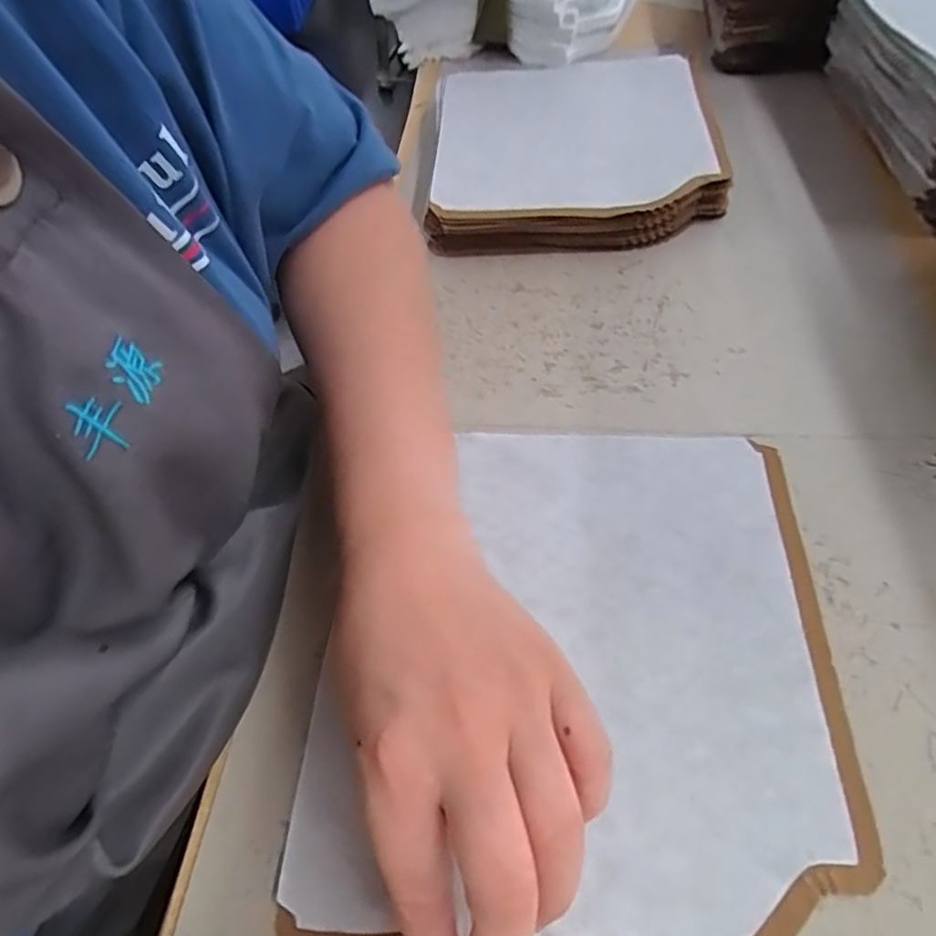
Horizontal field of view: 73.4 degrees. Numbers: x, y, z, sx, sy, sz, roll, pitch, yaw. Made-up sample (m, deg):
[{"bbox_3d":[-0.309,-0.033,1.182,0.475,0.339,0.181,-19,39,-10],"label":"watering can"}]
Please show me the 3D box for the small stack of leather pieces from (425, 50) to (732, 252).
[{"bbox_3d":[0.084,-0.266,0.515,0.222,0.040,0.246,-1,53,3],"label":"small stack of leather pieces"}]

